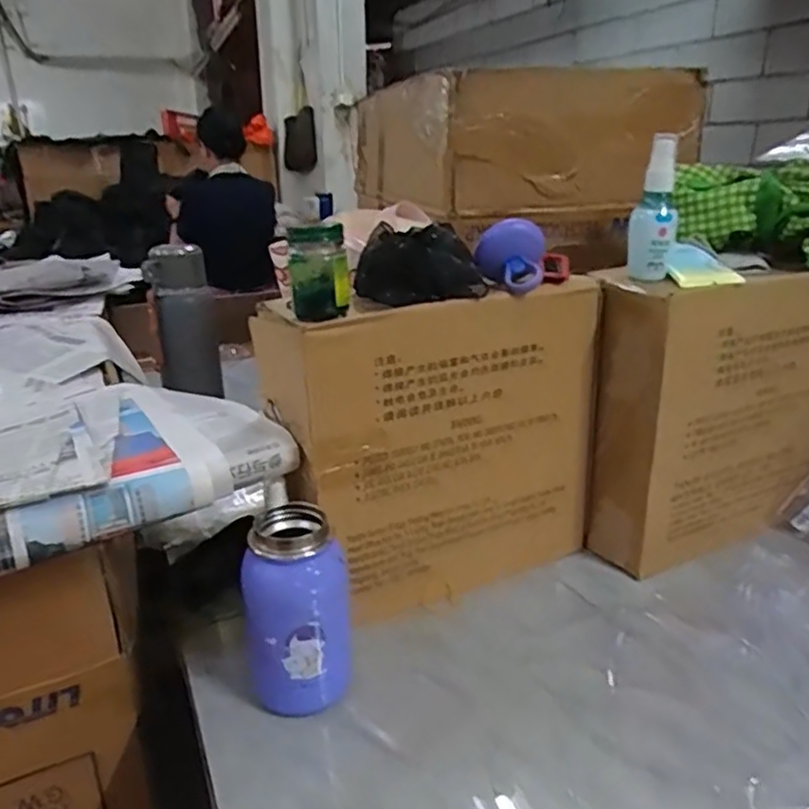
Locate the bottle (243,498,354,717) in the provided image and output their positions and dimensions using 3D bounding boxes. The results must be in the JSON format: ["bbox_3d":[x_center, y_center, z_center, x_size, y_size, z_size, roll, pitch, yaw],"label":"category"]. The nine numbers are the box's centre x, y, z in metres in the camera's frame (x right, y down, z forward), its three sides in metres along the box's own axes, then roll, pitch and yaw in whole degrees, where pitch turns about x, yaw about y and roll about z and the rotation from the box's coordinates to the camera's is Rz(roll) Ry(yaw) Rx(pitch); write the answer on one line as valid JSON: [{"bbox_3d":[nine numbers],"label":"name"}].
[{"bbox_3d":[-0.077,0.152,0.494,0.072,0.143,0.063,-5,21,-11],"label":"bottle"}]

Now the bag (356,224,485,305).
[{"bbox_3d":[0.013,-0.115,0.553,0.086,0.053,0.069,-11,23,-26],"label":"bag"}]

